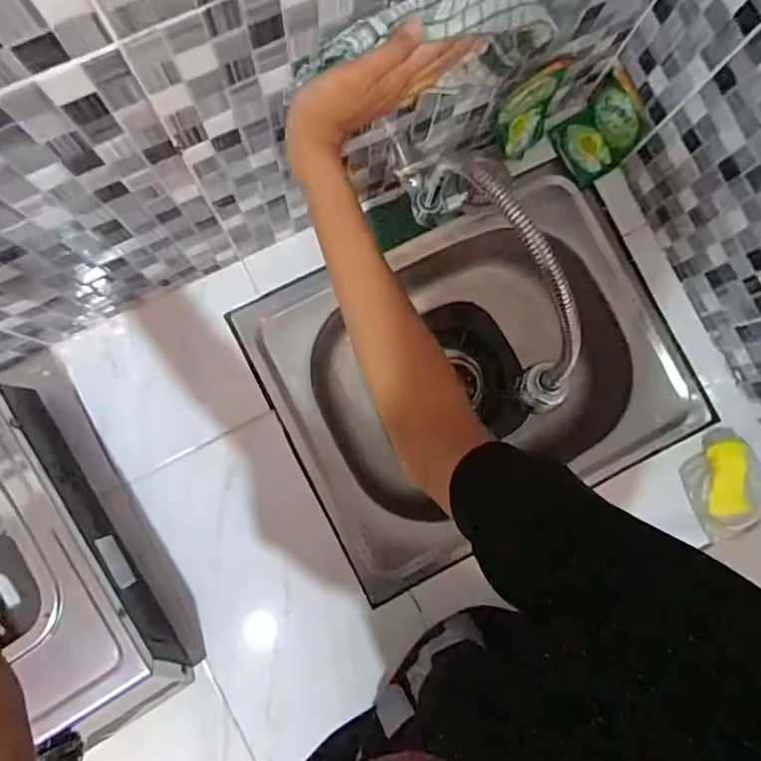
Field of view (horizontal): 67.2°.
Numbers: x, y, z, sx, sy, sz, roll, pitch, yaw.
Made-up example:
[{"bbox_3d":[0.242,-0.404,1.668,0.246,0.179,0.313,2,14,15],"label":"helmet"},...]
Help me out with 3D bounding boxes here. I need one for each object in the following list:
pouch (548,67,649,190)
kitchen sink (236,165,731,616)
[{"bbox_3d":[0.271,-0.314,0.715,0.061,0.104,0.092,-27,87,-5],"label":"pouch"},{"bbox_3d":[0.116,-0.004,0.789,0.496,0.175,0.389,-25,87,-5],"label":"kitchen sink"}]

